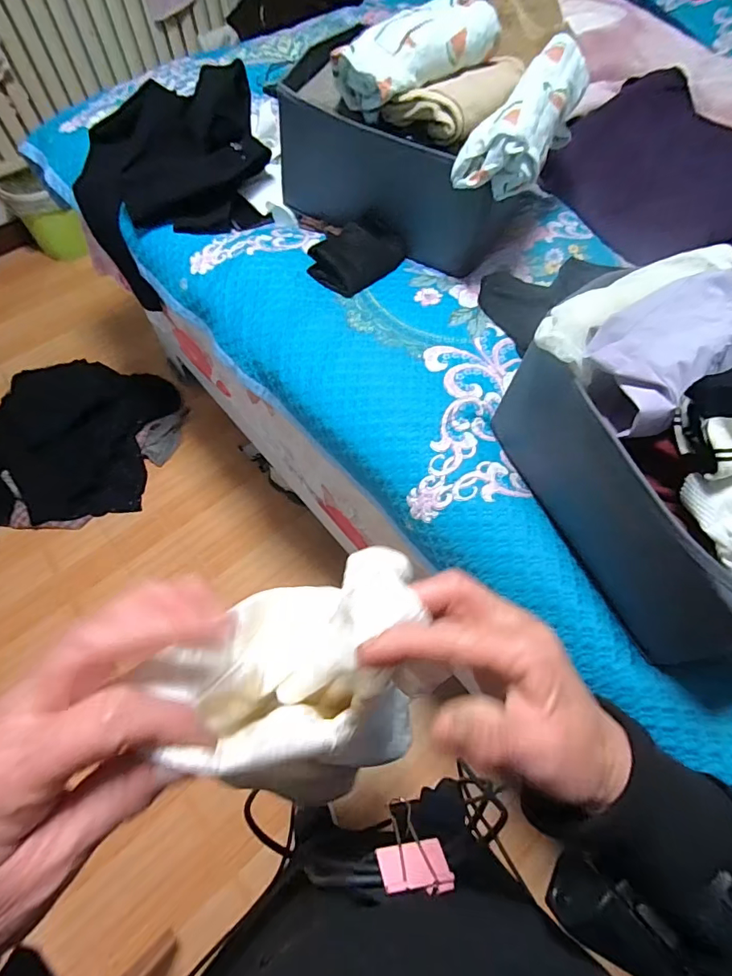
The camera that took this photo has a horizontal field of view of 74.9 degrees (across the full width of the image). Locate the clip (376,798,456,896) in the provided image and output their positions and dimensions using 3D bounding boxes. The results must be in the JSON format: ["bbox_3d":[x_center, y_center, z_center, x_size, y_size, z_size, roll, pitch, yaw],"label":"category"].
[{"bbox_3d":[0.026,0.228,0.301,0.042,0.020,0.053,5,22,-11],"label":"clip"}]

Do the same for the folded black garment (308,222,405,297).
[{"bbox_3d":[-0.010,-0.389,0.780,0.097,0.044,0.163,31,66,15],"label":"folded black garment"}]

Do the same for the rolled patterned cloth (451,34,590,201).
[{"bbox_3d":[0.226,-0.520,0.674,0.109,0.098,0.266,28,65,14],"label":"rolled patterned cloth"}]

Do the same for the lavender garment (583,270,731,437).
[{"bbox_3d":[0.319,-0.150,0.480,0.244,0.068,0.117,-31,66,-16],"label":"lavender garment"}]

